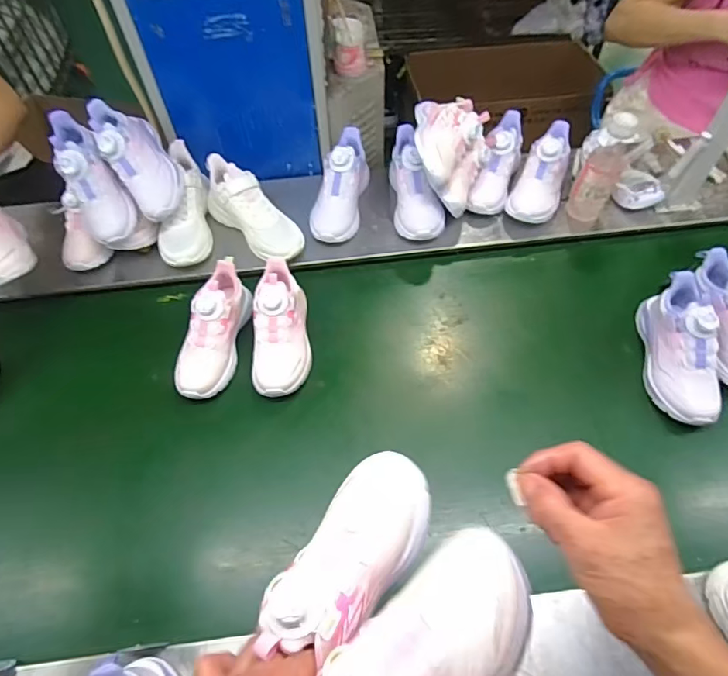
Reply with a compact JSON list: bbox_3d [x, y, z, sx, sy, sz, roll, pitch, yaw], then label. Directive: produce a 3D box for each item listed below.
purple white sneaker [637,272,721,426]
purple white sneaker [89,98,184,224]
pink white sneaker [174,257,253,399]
[{"bbox_3d":[0.471,0.004,0.736,0.076,0.103,0.236,0,59,3],"label":"purple white sneaker"},{"bbox_3d":[-0.375,-0.299,0.839,0.096,0.075,0.208,-32,99,-15],"label":"purple white sneaker"},{"bbox_3d":[-0.235,-0.014,0.784,0.071,0.092,0.226,9,73,9],"label":"pink white sneaker"}]

